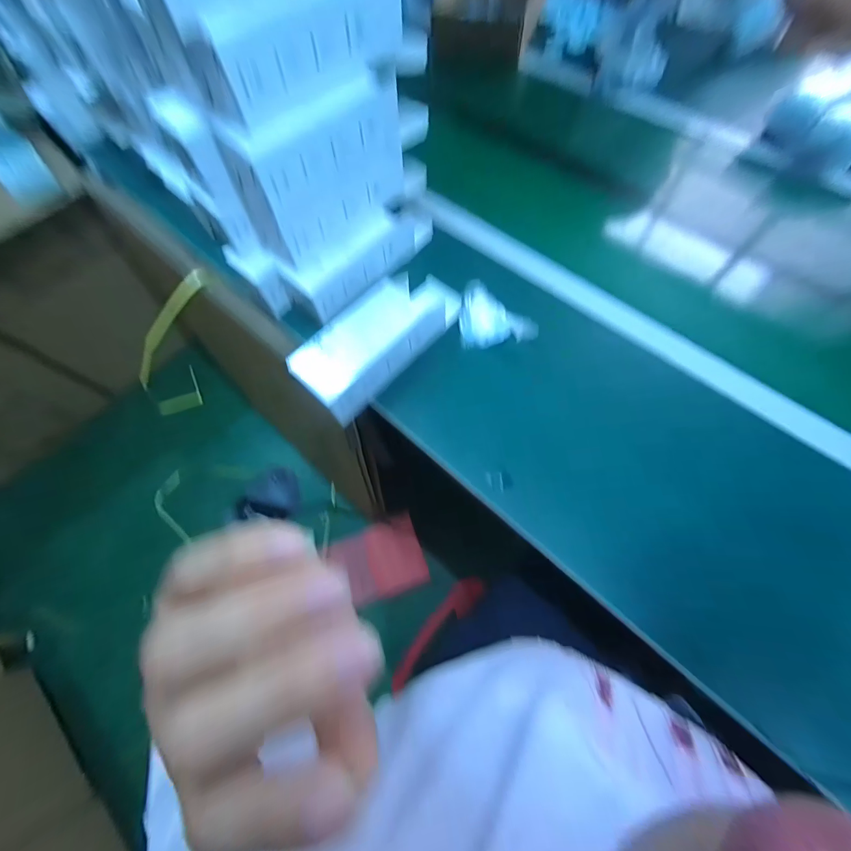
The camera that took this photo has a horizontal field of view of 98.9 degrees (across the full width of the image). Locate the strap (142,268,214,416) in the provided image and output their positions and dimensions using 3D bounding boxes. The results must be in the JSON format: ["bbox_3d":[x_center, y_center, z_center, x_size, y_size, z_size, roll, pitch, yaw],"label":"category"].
[{"bbox_3d":[-0.429,-0.131,0.624,0.027,0.271,0.108,32,30,15],"label":"strap"}]

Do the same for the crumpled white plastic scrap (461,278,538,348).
[{"bbox_3d":[0.097,-0.158,0.510,0.097,0.025,0.099,-4,67,2],"label":"crumpled white plastic scrap"}]

